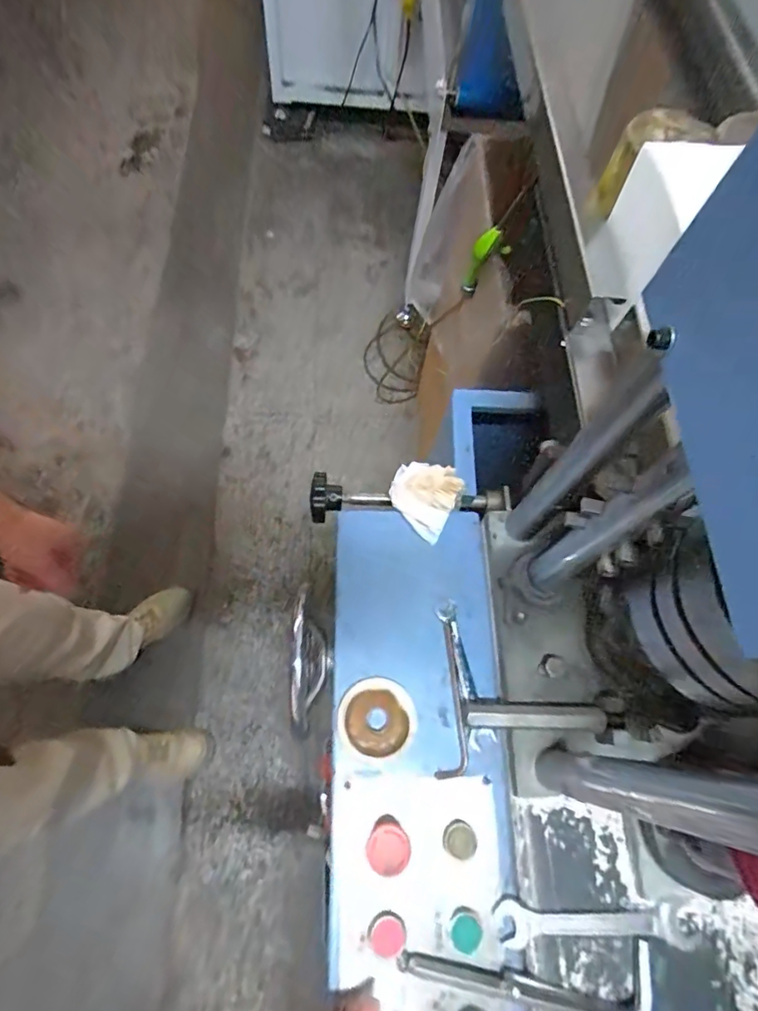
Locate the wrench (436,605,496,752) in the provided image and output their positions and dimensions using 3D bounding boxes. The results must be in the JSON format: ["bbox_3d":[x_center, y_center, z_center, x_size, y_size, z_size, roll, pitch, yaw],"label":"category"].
[{"bbox_3d":[0.085,0.167,0.513,0.024,0.012,0.140,-10,68,-11],"label":"wrench"}]

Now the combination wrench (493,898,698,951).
[{"bbox_3d":[0.187,0.359,0.435,0.170,0.009,0.032,5,66,-4],"label":"combination wrench"}]

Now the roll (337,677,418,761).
[{"bbox_3d":[-0.001,0.203,0.492,0.072,0.018,0.068,26,66,5],"label":"roll"}]

